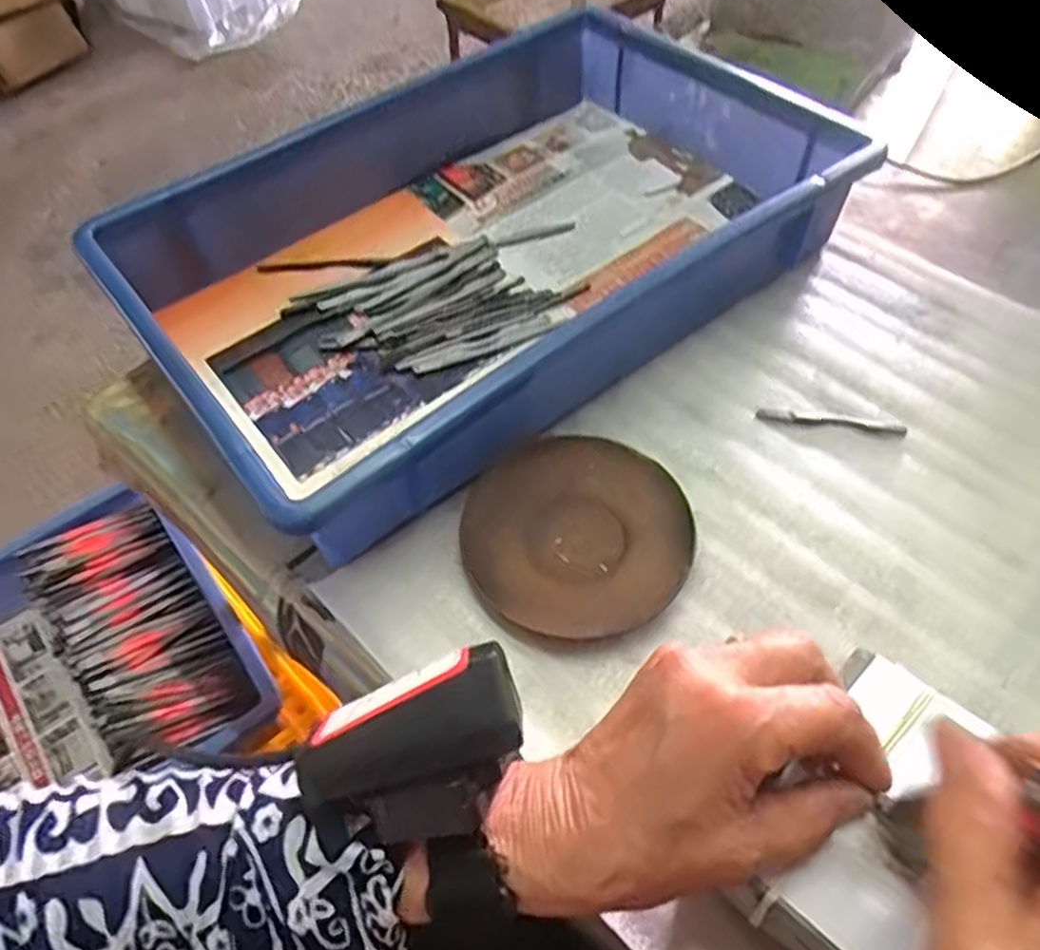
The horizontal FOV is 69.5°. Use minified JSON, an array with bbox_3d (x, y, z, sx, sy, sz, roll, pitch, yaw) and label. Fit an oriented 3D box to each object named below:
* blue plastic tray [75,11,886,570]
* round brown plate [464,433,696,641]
[{"bbox_3d":[-0.021,-0.153,0.473,0.411,0.069,0.267,-35,61,-19],"label":"blue plastic tray"},{"bbox_3d":[0.029,0.028,0.386,0.111,0.012,0.114,-1,55,2],"label":"round brown plate"}]

